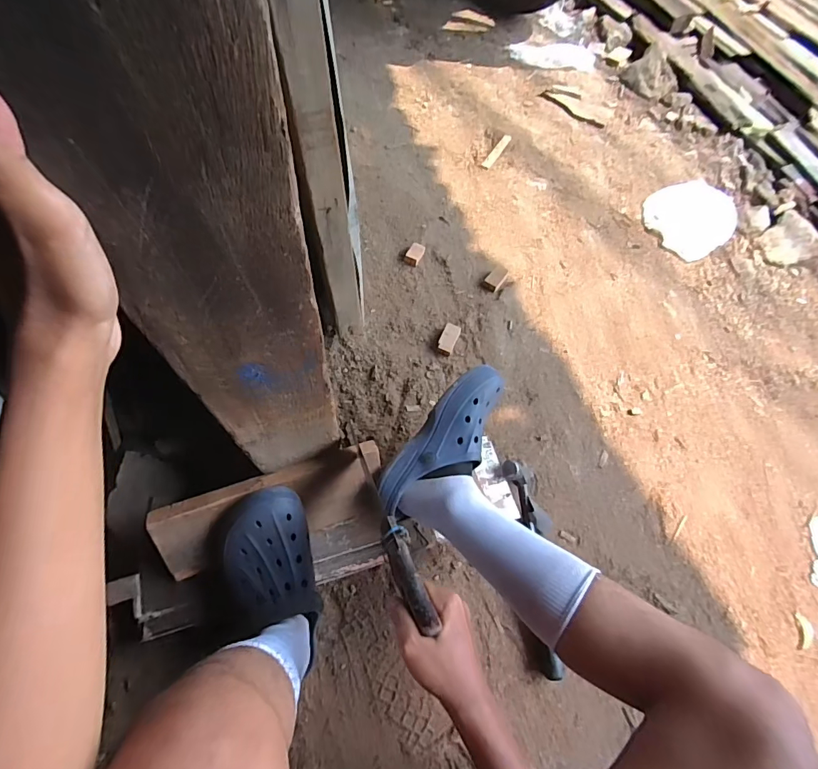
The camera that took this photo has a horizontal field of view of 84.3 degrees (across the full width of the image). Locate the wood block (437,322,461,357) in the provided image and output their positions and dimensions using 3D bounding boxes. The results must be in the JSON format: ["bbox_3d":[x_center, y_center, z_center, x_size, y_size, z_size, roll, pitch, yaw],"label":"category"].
[{"bbox_3d":[0.080,-0.092,0.909,0.031,0.022,0.062,23,66,9],"label":"wood block"}]

